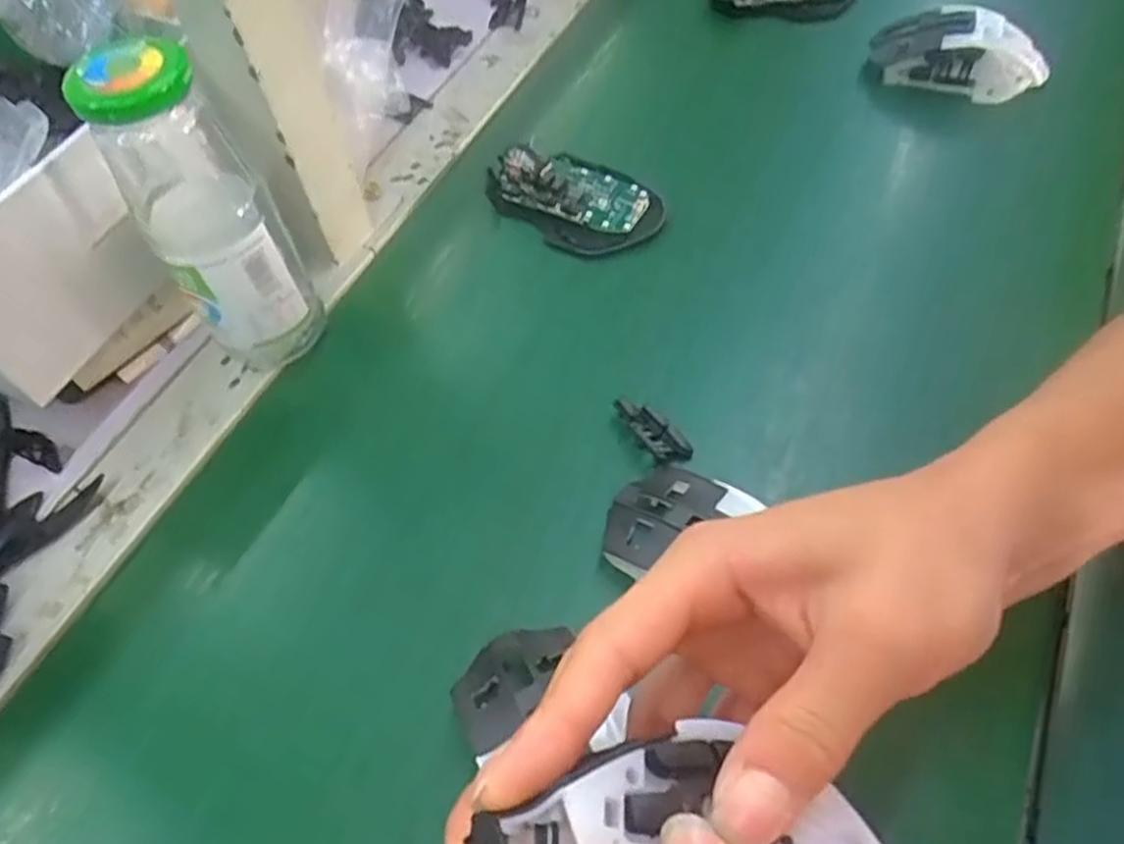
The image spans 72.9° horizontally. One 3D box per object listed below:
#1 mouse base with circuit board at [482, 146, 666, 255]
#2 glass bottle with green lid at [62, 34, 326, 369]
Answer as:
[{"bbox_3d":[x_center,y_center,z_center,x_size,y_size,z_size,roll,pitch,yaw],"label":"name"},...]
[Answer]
[{"bbox_3d":[0.007,-0.144,0.479,0.112,0.030,0.063,30,65,18],"label":"mouse base with circuit board"},{"bbox_3d":[-0.171,-0.098,0.371,0.059,0.163,0.071,-27,62,-13],"label":"glass bottle with green lid"}]

